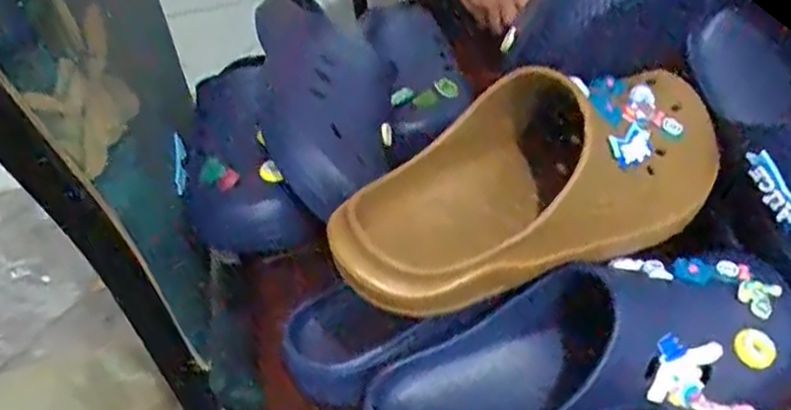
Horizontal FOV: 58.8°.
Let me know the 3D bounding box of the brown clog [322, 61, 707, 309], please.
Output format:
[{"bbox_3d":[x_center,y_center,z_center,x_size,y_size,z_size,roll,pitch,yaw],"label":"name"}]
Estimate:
[{"bbox_3d":[0.095,-0.011,0.450,0.281,0.106,0.098,-21,41,-19],"label":"brown clog"}]

